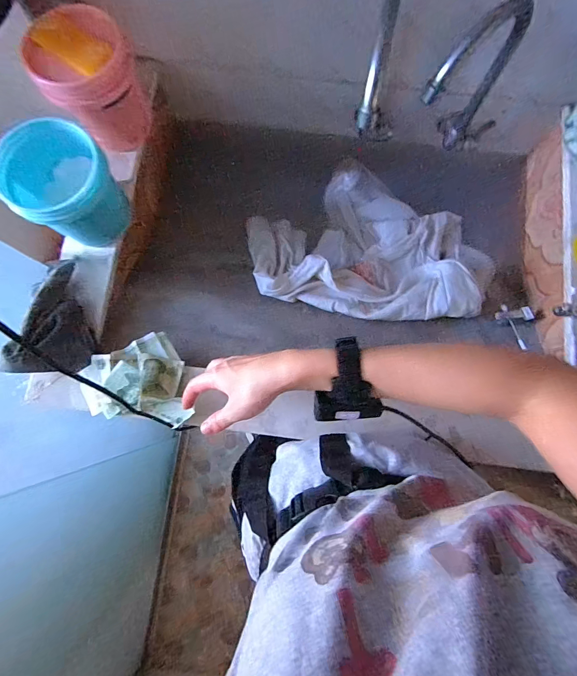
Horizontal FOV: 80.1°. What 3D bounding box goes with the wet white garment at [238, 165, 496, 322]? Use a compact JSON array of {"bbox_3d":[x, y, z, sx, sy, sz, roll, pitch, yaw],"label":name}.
[{"bbox_3d":[0.143,-0.163,0.602,0.422,0.078,0.273,15,80,3],"label":"wet white garment"}]

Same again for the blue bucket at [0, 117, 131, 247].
[{"bbox_3d":[-0.293,-0.192,0.454,0.106,0.109,0.111,0,80,0],"label":"blue bucket"}]

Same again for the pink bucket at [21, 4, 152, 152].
[{"bbox_3d":[-0.262,-0.344,0.470,0.118,0.123,0.110,0,80,0],"label":"pink bucket"}]

